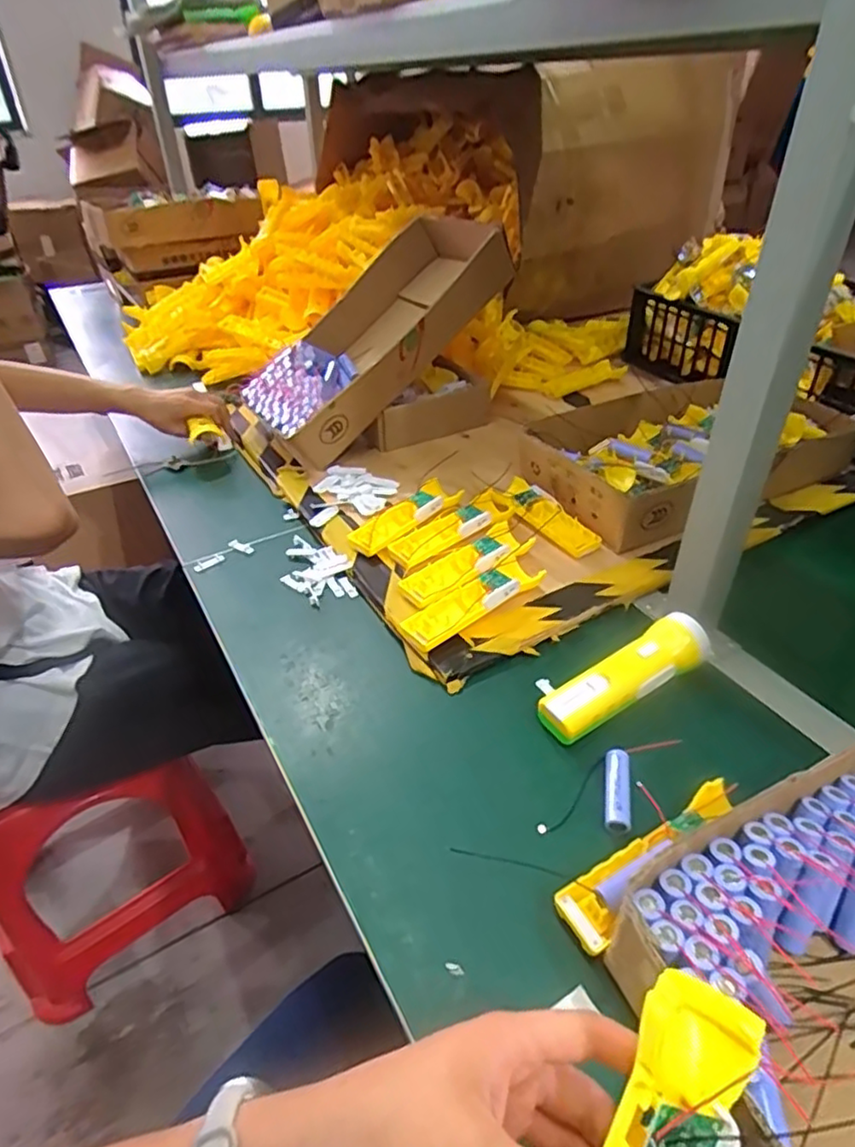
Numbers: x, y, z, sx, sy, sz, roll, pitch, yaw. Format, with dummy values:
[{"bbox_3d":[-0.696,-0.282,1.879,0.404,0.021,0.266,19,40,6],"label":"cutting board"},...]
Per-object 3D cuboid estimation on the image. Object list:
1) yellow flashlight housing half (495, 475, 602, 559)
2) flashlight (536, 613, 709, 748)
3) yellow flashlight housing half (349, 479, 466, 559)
[{"bbox_3d":[0.142,-0.070,0.804,0.051,0.032,0.157,-18,40,-21],"label":"yellow flashlight housing half"},{"bbox_3d":[0.182,0.094,0.589,0.185,0.043,0.051,-22,42,-25],"label":"flashlight"},{"bbox_3d":[-0.024,-0.070,0.806,0.059,0.035,0.162,28,46,34],"label":"yellow flashlight housing half"}]

